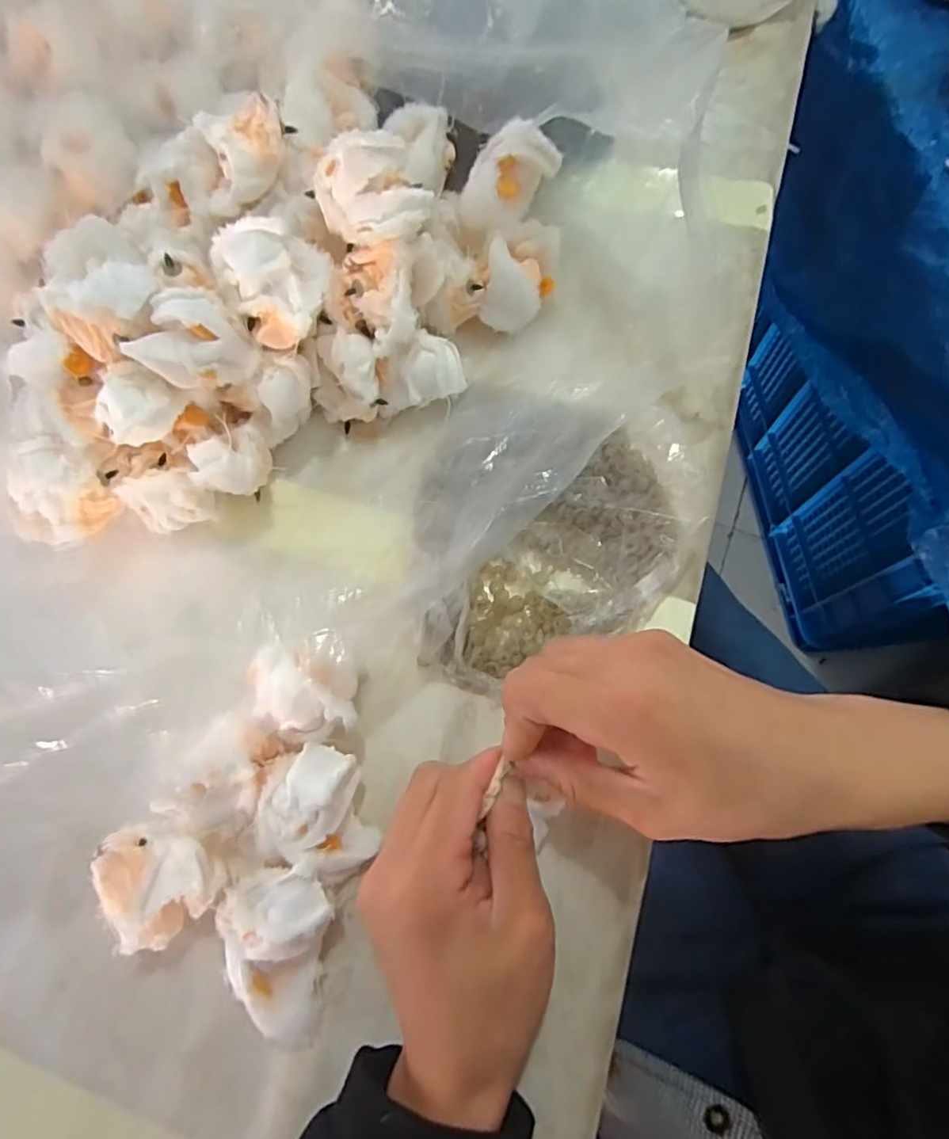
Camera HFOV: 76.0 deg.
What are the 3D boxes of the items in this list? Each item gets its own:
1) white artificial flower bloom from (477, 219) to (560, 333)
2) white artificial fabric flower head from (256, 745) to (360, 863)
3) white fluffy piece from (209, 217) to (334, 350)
[{"bbox_3d":[0.028,-0.191,0.392,0.046,0.039,0.062,8,73,4],"label":"white artificial flower bloom"},{"bbox_3d":[-0.079,0.111,0.291,0.036,0.029,0.054,37,77,12],"label":"white artificial fabric flower head"},{"bbox_3d":[-0.107,-0.153,0.329,0.055,0.050,0.058,5,72,3],"label":"white fluffy piece"}]

